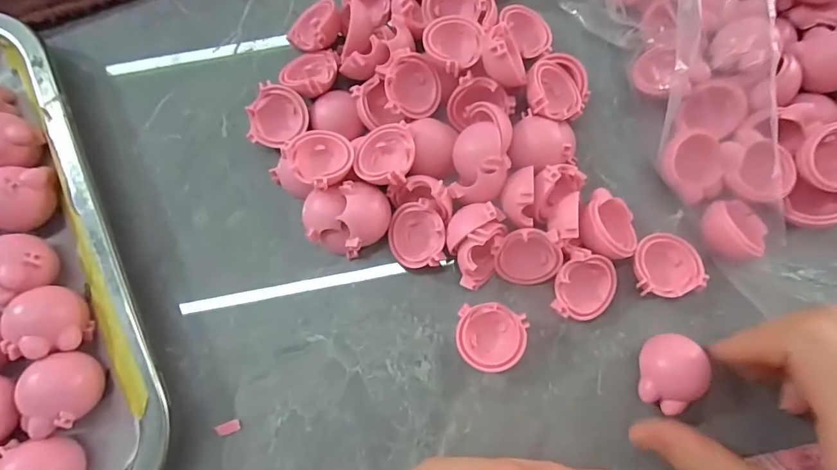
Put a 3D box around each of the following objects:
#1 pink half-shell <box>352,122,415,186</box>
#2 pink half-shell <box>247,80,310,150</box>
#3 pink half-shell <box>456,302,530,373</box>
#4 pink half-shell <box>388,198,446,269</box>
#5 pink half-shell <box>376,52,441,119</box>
[{"bbox_3d":[-0.016,-0.036,0.201,0.027,0.018,0.031,6,77,1],"label":"pink half-shell"},{"bbox_3d":[-0.071,-0.057,0.223,0.027,0.017,0.030,33,79,7],"label":"pink half-shell"},{"bbox_3d":[0.032,0.046,0.200,0.030,0.016,0.029,0,77,0],"label":"pink half-shell"},{"bbox_3d":[-0.001,0.001,0.208,0.025,0.019,0.030,-7,78,-1],"label":"pink half-shell"},{"bbox_3d":[-0.004,-0.072,0.219,0.030,0.016,0.030,-4,92,-29],"label":"pink half-shell"}]

